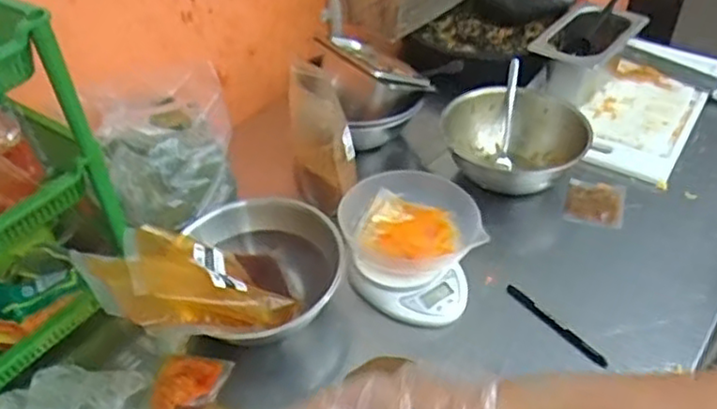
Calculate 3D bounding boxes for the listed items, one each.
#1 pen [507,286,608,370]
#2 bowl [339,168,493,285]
[{"bbox_3d":[0.217,0.132,0.758,0.015,0.008,0.133,-31,51,-28],"label":"pen"},{"bbox_3d":[0.058,0.028,0.812,0.158,0.063,0.148,-1,43,1],"label":"bowl"}]

